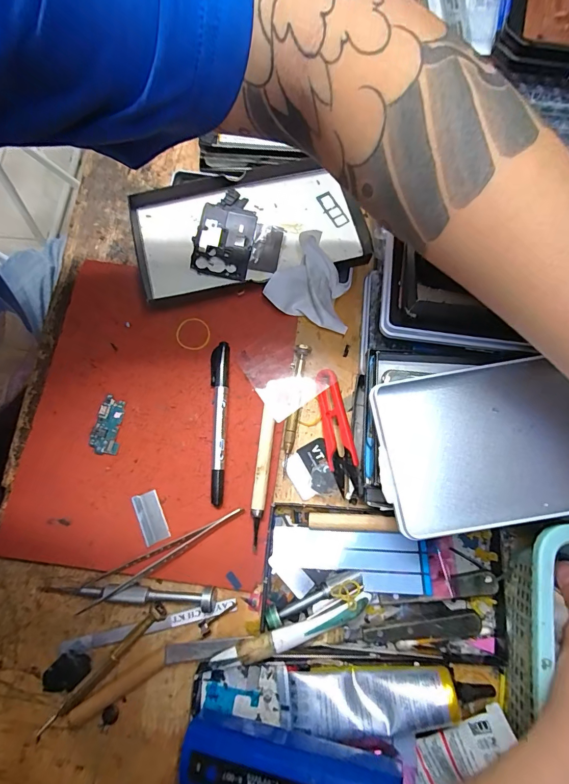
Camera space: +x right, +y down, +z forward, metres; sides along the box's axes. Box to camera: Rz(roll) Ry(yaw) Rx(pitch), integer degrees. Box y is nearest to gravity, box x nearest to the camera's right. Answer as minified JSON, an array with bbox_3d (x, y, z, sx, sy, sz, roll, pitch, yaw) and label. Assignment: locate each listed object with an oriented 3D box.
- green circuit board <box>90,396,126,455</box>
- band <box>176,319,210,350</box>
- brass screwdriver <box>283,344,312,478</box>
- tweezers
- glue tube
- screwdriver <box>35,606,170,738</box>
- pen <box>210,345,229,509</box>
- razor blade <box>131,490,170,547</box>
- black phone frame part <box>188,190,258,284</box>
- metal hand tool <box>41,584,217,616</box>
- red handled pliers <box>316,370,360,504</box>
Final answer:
[{"bbox_3d":[-0.142,0.026,0.304,0.022,0.004,0.046,3,76,1],"label":"green circuit board"},{"bbox_3d":[-0.079,-0.050,0.328,0.029,0.004,0.029,0,76,0],"label":"band"},{"bbox_3d":[0.007,0.013,0.313,0.012,0.011,0.107,10,76,3],"label":"brass screwdriver"},{"bbox_3d":[-0.092,0.120,0.279,0.132,0.011,0.016,-29,77,-7],"label":"tweezers"},{"bbox_3d":[0.065,0.201,0.248,0.127,0.033,0.035,-4,76,-1],"label":"glue tube"},{"bbox_3d":[-0.128,0.193,0.263,0.110,0.007,0.011,-43,79,-10],"label":"screwdriver"},{"bbox_3d":[-0.054,0.024,0.304,0.015,0.010,0.128,0,76,0],"label":"pen"},{"bbox_3d":[-0.101,0.095,0.288,0.019,0.004,0.038,-21,76,-5],"label":"razor blade"},{"bbox_3d":[-0.052,-0.140,0.332,0.050,0.012,0.084,10,76,3],"label":"black phone frame part"},{"bbox_3d":[-0.113,0.146,0.273,0.126,0.011,0.014,3,76,1],"label":"metal hand tool"},{"bbox_3d":[0.041,0.033,0.298,0.020,0.011,0.102,-10,79,-2],"label":"red handled pliers"}]

